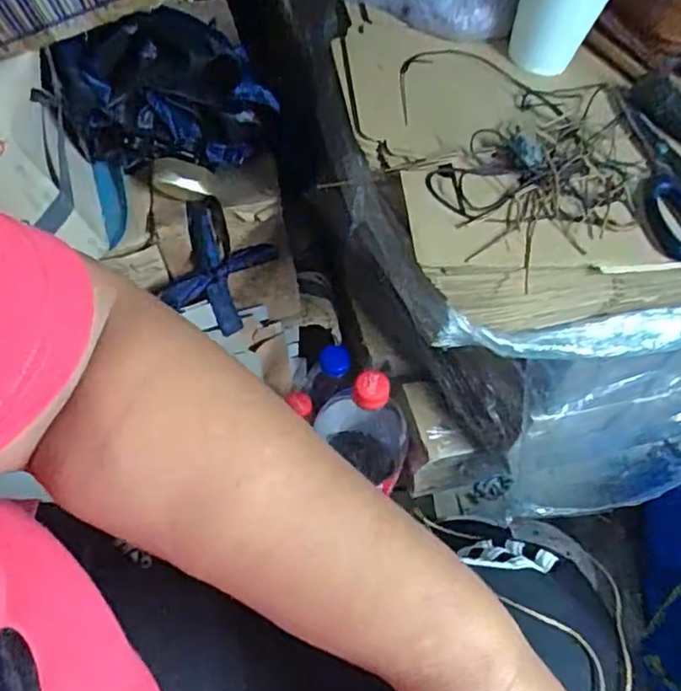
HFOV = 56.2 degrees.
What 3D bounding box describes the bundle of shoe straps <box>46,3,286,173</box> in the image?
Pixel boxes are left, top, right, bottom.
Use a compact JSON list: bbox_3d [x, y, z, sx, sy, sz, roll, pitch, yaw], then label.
[{"bbox_3d":[-0.143,-0.206,0.521,0.165,0.113,0.063,-14,58,-14],"label":"bundle of shoe straps"}]

